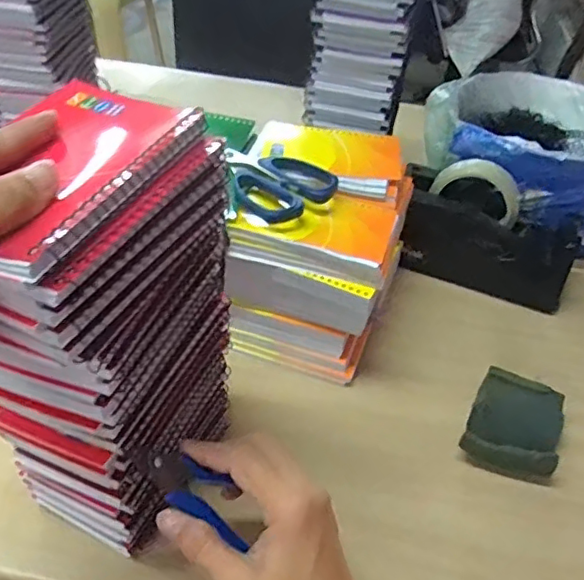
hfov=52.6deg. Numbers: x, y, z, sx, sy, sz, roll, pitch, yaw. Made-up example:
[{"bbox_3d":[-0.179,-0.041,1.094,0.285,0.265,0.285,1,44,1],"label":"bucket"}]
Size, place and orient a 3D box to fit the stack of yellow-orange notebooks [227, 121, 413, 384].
[{"bbox_3d":[0.021,-0.043,0.561,0.152,0.151,0.185,13,44,8],"label":"stack of yellow-orange notebooks"}]

